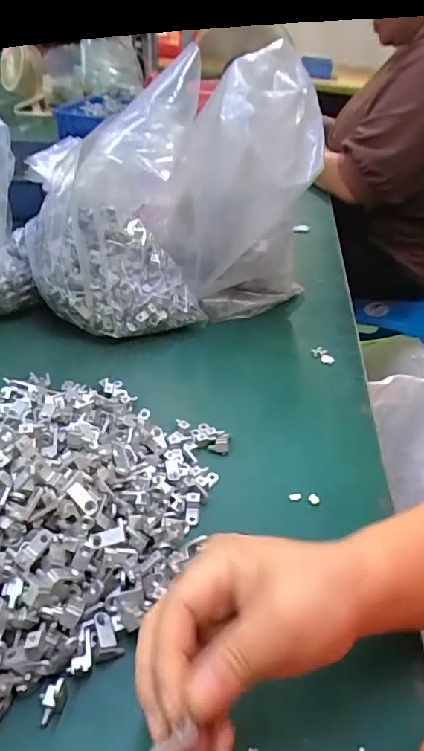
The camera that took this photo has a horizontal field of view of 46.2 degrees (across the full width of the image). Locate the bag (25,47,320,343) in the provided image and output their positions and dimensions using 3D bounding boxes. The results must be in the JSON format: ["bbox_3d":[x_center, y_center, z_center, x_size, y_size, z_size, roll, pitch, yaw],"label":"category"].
[{"bbox_3d":[-0.050,-0.183,0.551,0.310,0.238,0.191,0,37,-6],"label":"bag"}]

